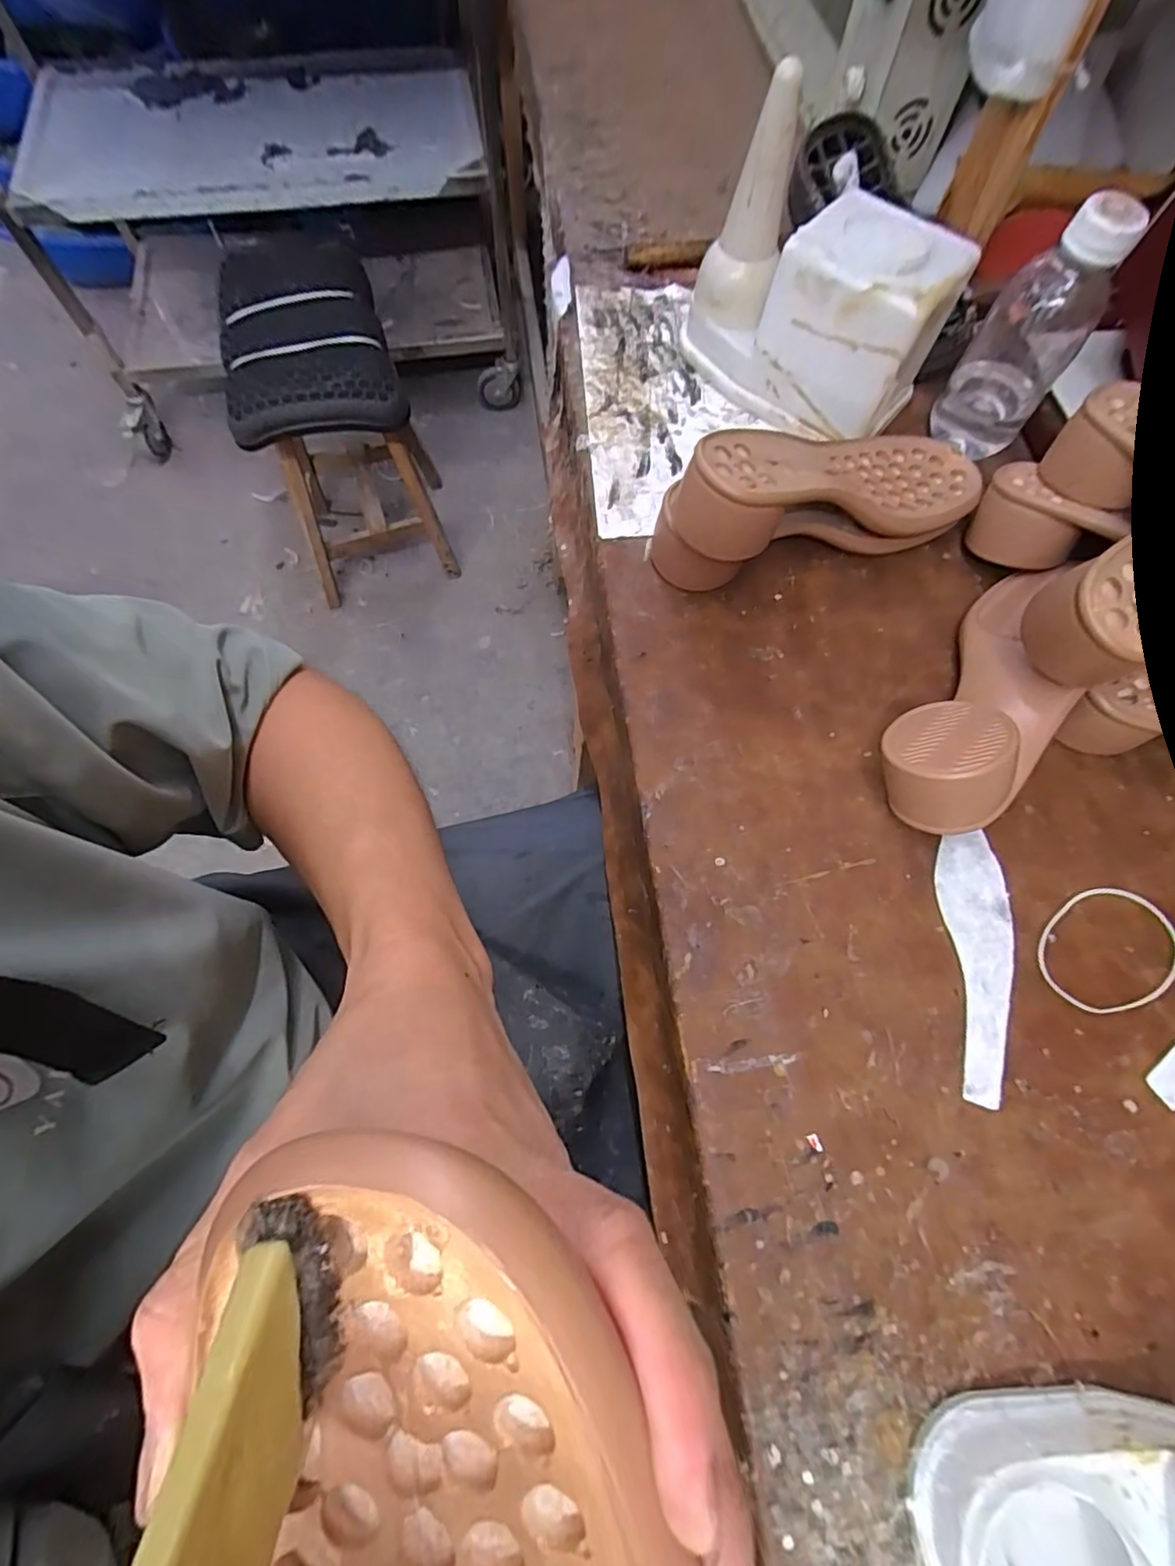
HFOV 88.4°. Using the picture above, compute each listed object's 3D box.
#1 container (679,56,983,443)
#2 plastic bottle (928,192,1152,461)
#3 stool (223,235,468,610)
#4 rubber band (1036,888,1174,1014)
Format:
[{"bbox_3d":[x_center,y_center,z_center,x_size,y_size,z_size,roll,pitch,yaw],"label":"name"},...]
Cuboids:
[{"bbox_3d":[0.174,-0.378,0.465,0.191,0.145,0.101,38,74,13],"label":"container"},{"bbox_3d":[0.330,-0.335,0.446,0.067,0.155,0.071,34,73,12],"label":"plastic bottle"},{"bbox_3d":[-0.433,-0.598,1.109,0.280,0.465,0.366,-18,70,-7],"label":"stool"},{"bbox_3d":[0.316,0.101,0.364,0.092,0.004,0.067,-25,71,-9],"label":"rubber band"}]

